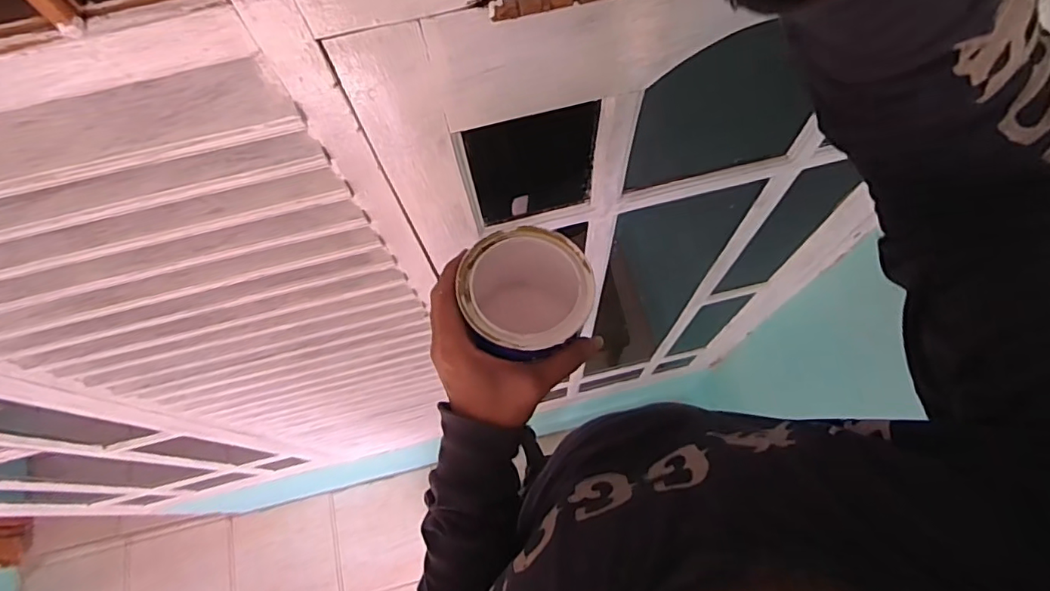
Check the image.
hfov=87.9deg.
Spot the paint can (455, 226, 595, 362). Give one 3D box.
[{"bbox_3d":[0.002,0.009,0.437,0.099,0.100,0.098,-1,69,2],"label":"paint can"}]

